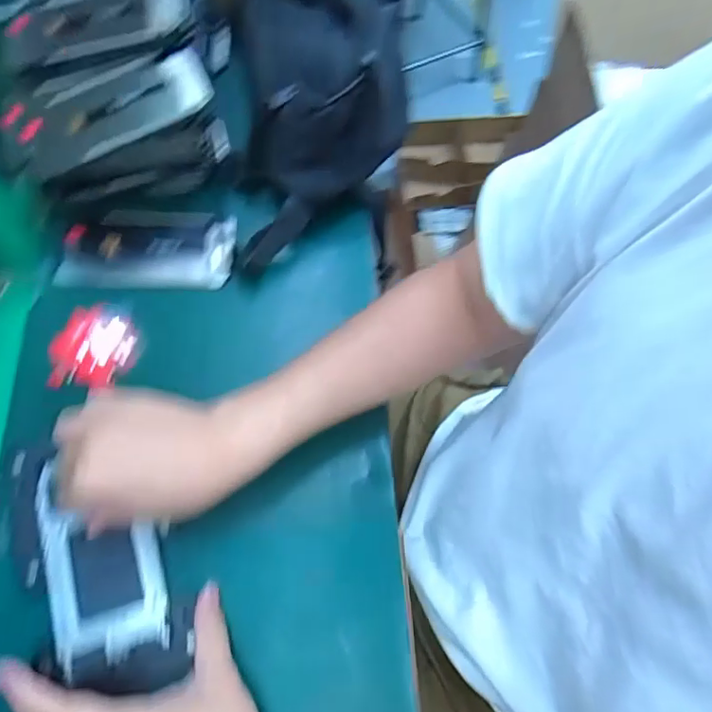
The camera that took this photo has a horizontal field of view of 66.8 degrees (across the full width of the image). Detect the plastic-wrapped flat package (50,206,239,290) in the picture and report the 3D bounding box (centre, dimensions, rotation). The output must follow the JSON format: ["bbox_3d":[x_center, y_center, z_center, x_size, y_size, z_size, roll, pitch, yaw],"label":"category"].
[{"bbox_3d":[-0.191,-0.104,0.500,0.157,0.026,0.085,2,66,-2],"label":"plastic-wrapped flat package"}]

